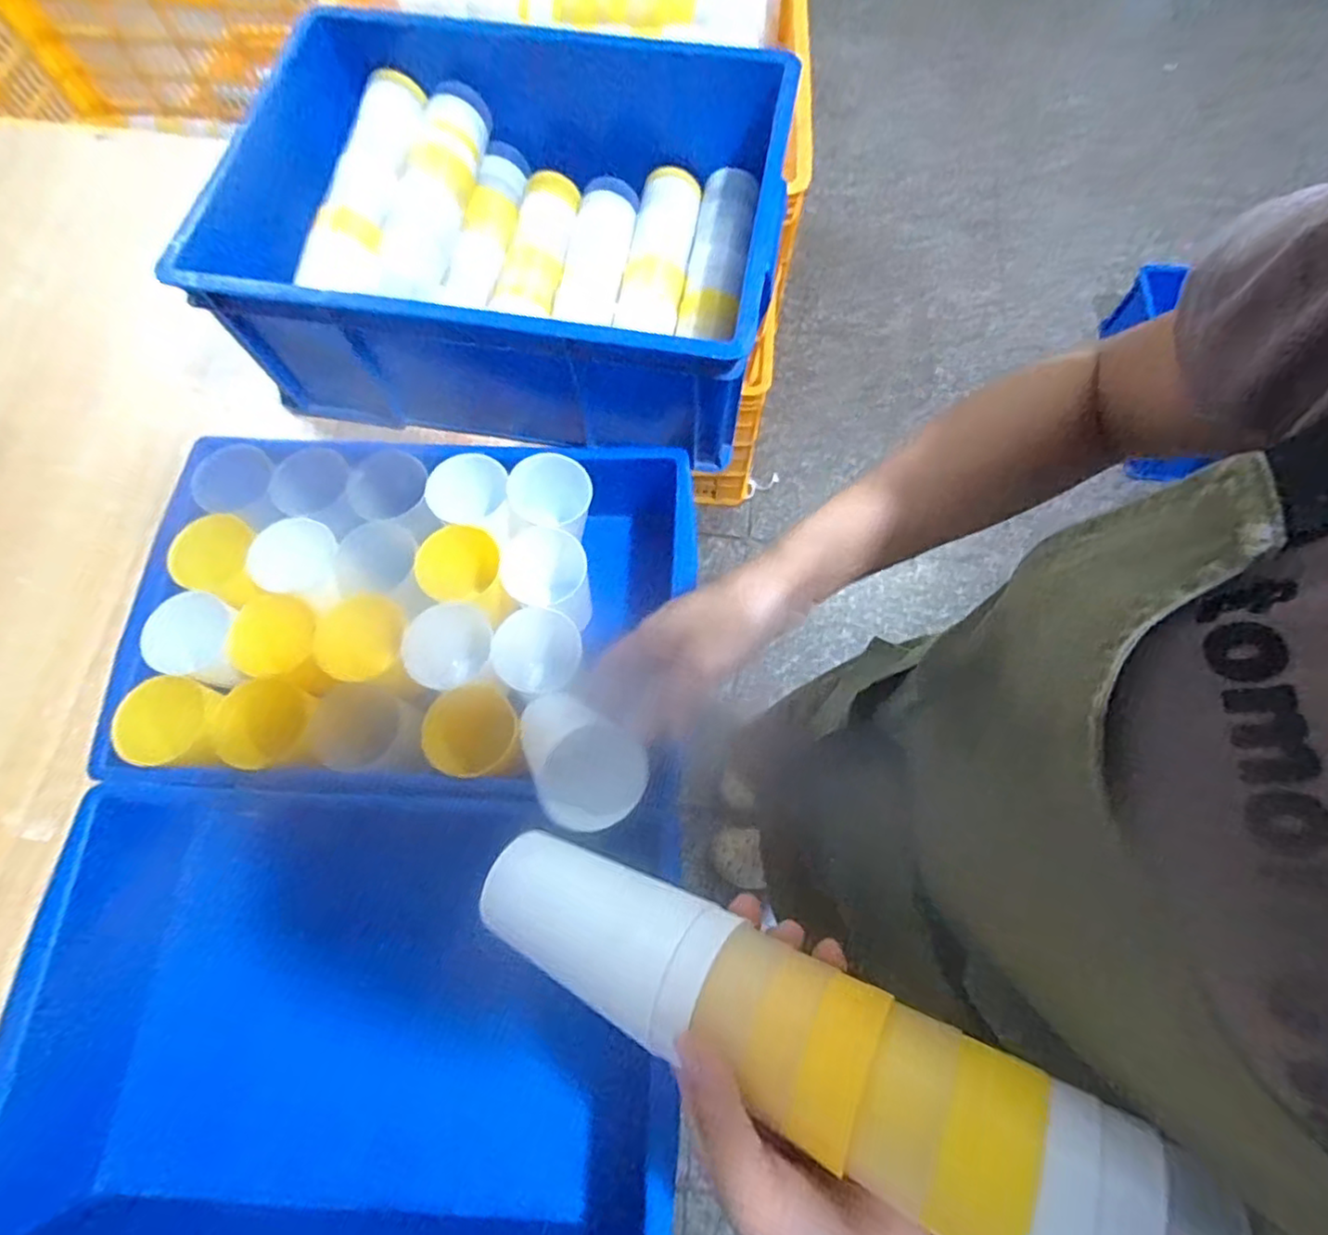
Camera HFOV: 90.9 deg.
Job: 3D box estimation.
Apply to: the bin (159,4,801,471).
[{"bbox_3d":[-0.140,-0.366,0.633,0.469,0.167,0.359,8,70,4],"label":"bin"}]

